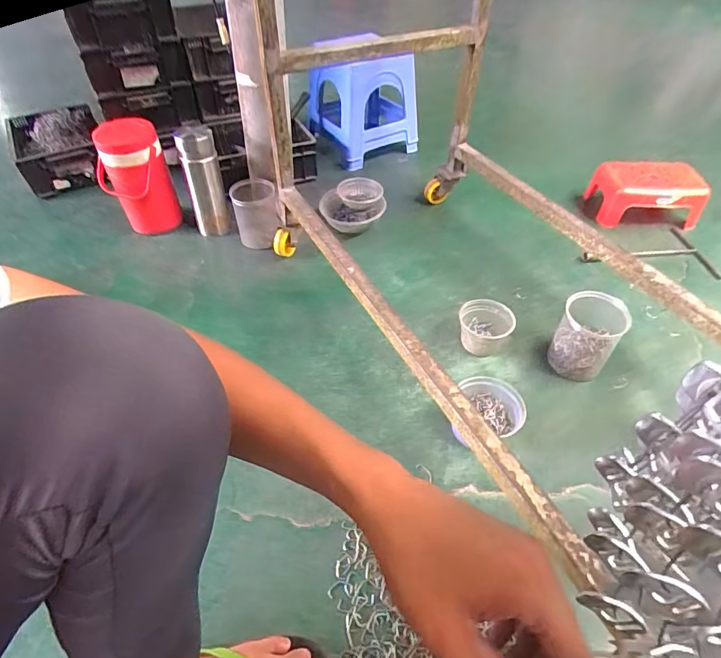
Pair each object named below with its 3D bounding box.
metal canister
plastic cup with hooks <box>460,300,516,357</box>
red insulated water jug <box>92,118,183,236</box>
[{"bbox_3d":[-0.361,-0.333,1.052,0.085,0.256,0.072,-15,49,-13],"label":"metal canister"},{"bbox_3d":[0.241,-0.002,0.879,0.098,0.069,0.088,10,48,10],"label":"plastic cup with hooks"},{"bbox_3d":[-0.514,-0.343,1.047,0.148,0.252,0.128,-25,52,-20],"label":"red insulated water jug"}]

